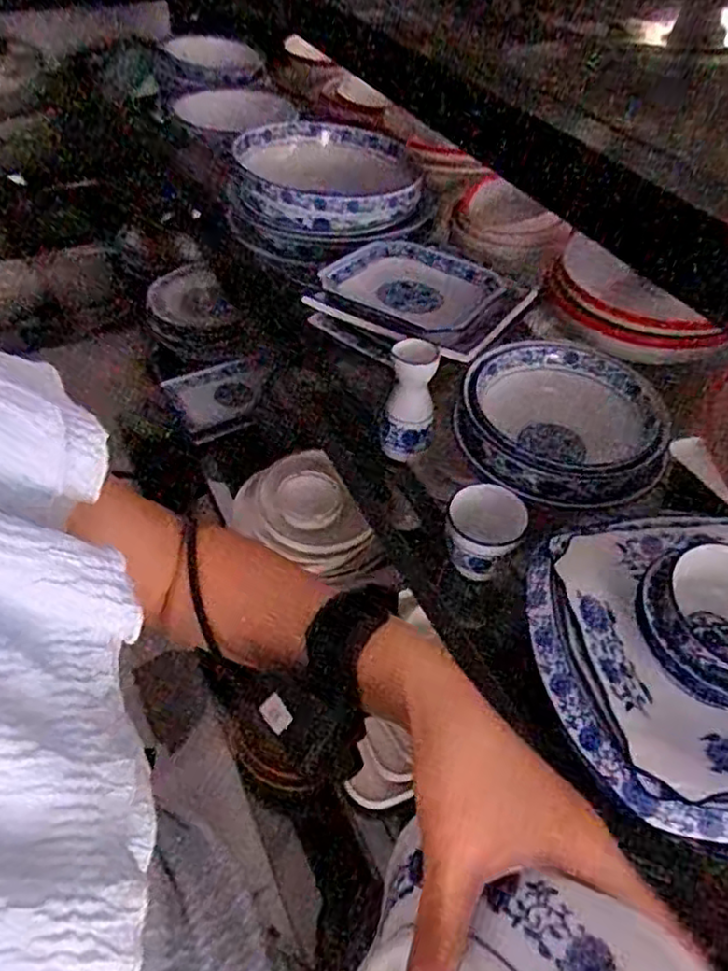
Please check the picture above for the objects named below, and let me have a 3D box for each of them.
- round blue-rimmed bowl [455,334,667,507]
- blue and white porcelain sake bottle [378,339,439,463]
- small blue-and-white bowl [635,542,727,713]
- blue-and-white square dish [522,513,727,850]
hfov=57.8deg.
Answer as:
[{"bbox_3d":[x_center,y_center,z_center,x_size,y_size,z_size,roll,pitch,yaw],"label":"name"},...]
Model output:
[{"bbox_3d":[0.192,-0.058,0.643,0.191,0.071,0.177,0,53,0],"label":"round blue-rimmed bowl"},{"bbox_3d":[0.047,-0.084,0.674,0.057,0.116,0.056,3,53,2],"label":"blue and white porcelain sake bottle"},{"bbox_3d":[0.241,0.095,0.440,0.108,0.053,0.106,0,53,0],"label":"small blue-and-white bowl"},{"bbox_3d":[0.240,0.114,0.456,0.232,0.047,0.233,-5,53,-3],"label":"blue-and-white square dish"}]

